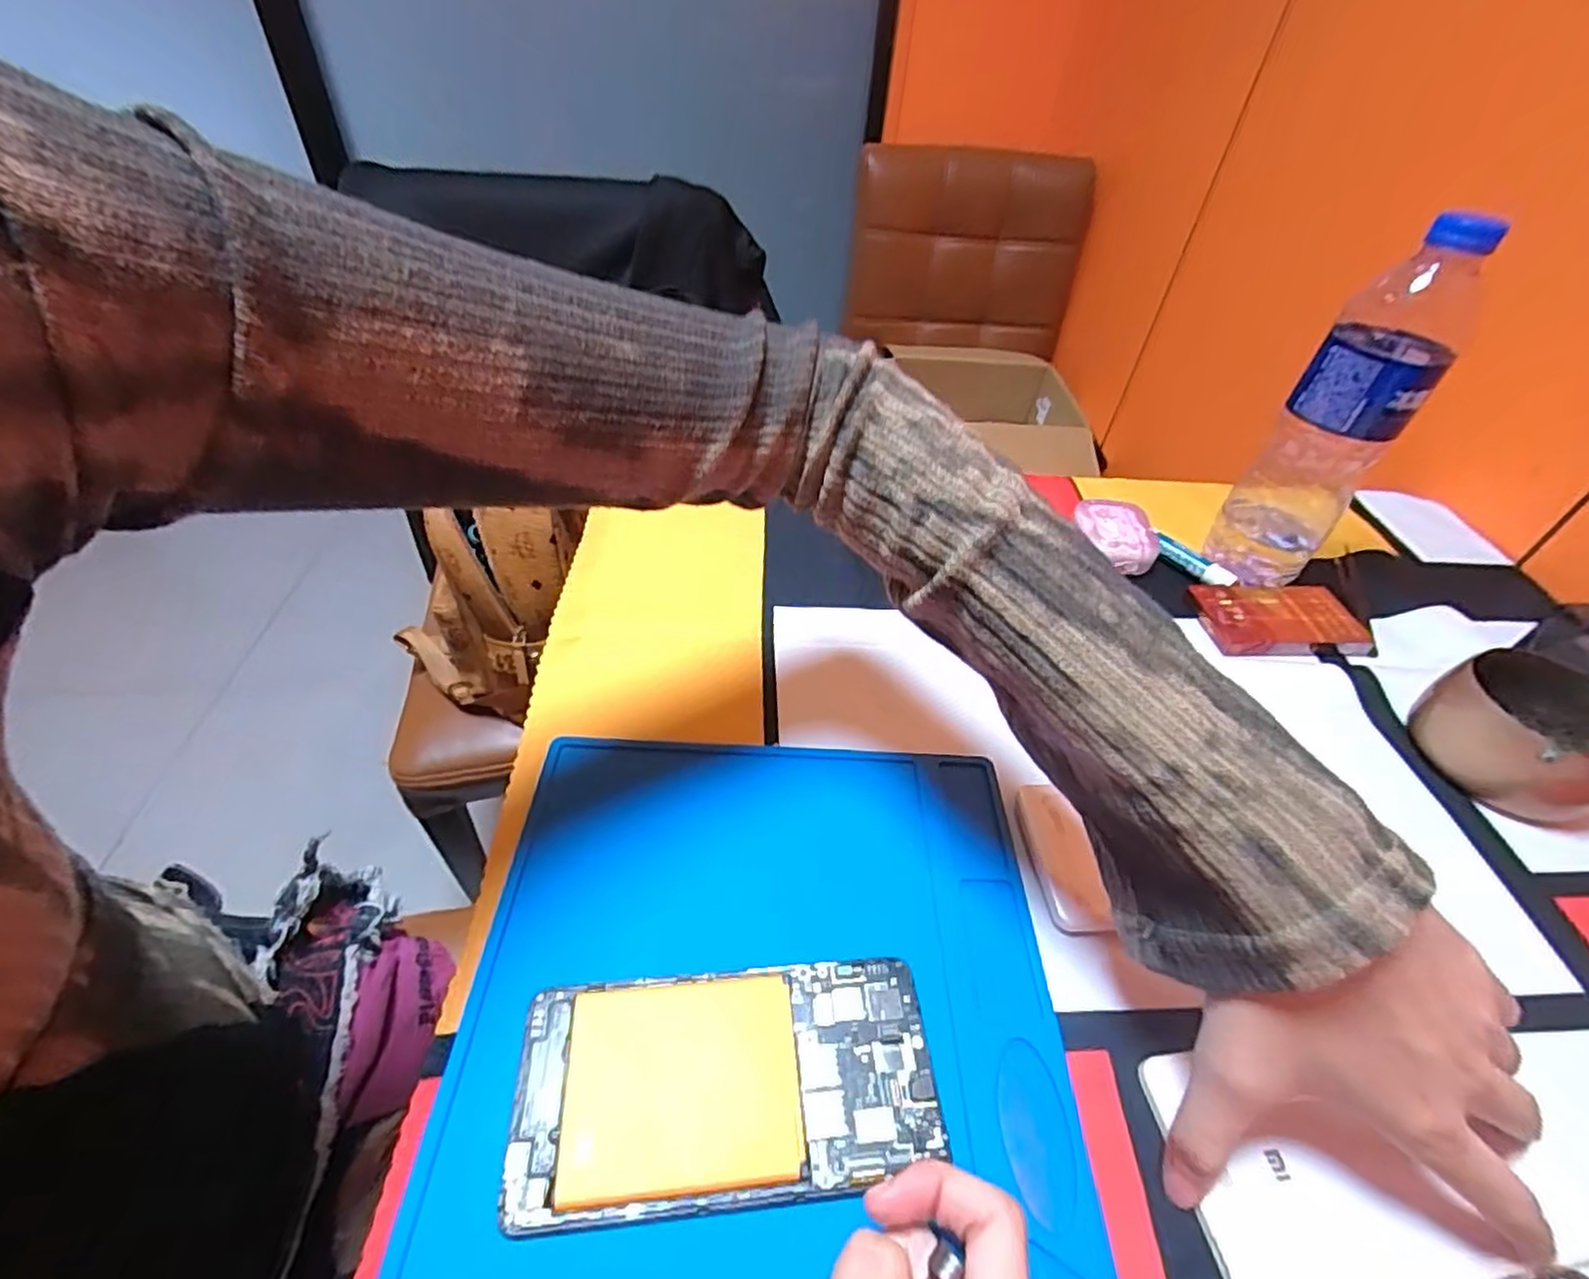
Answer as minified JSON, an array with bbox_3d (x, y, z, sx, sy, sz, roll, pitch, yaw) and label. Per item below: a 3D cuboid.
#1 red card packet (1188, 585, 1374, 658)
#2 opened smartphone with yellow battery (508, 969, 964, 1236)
[{"bbox_3d":[0.318,-0.013,0.455,0.103,0.014,0.059,-1,45,-6],"label":"red card packet"},{"bbox_3d":[-0.023,0.158,0.246,0.147,0.004,0.071,-3,45,-7],"label":"opened smartphone with yellow battery"}]

